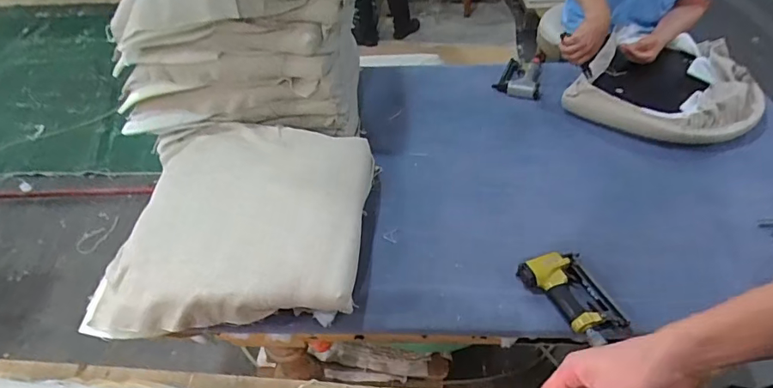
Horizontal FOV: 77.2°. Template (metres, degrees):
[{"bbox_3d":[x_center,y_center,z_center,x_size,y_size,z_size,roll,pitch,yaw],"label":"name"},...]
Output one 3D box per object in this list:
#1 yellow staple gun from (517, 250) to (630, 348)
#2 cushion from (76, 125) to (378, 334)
[{"bbox_3d":[0.374,0.206,0.979,0.133,0.067,0.196,-17,45,-13],"label":"yellow staple gun"},{"bbox_3d":[-0.332,0.046,1.084,0.556,0.121,0.546,1,44,6],"label":"cushion"}]

